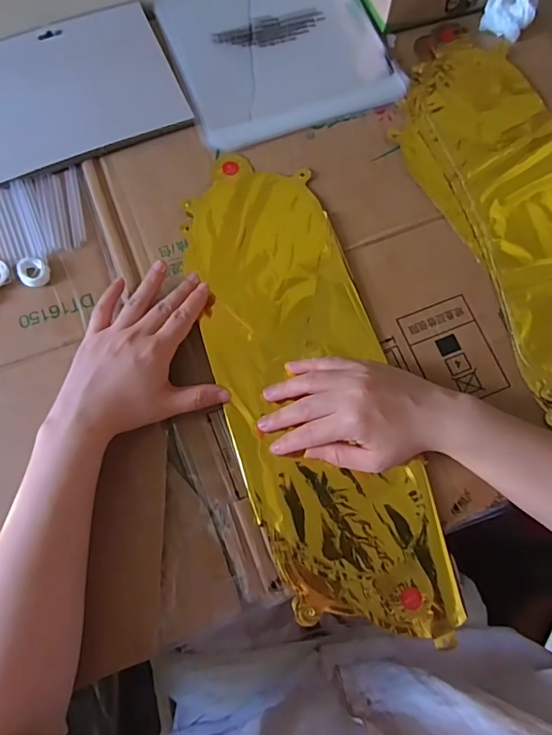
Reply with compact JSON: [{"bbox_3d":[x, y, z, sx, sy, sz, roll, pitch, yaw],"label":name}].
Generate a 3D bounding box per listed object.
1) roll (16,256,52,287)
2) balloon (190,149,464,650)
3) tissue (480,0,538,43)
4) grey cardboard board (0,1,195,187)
[{"bbox_3d":[-0.209,-0.083,0.412,0.025,0.005,0.028,-17,76,-6],"label":"roll"},{"bbox_3d":[0.024,0.010,0.400,0.137,0.013,0.417,-17,77,-6],"label":"balloon"},{"bbox_3d":[0.241,-0.373,0.487,0.055,0.037,0.053,16,75,3],"label":"tissue"},{"bbox_3d":[-0.197,-0.272,0.461,0.190,0.005,0.161,-22,76,-7],"label":"grey cardboard board"}]

